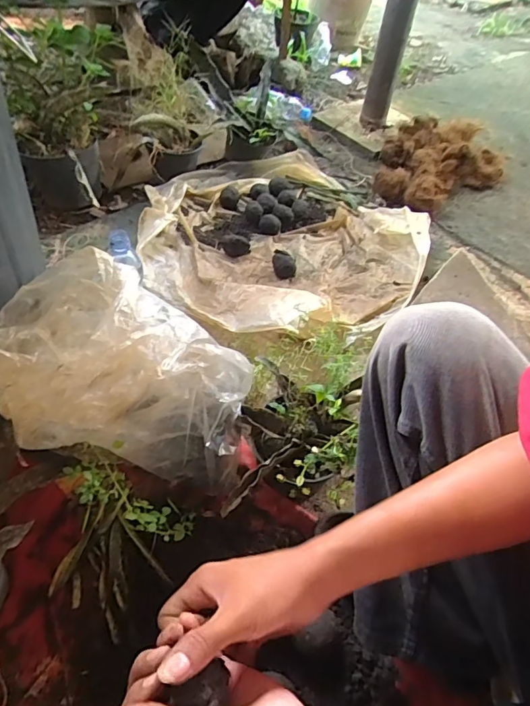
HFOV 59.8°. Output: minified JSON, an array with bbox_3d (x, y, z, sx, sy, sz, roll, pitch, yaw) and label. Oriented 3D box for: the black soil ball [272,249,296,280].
[{"bbox_3d":[0.044,-0.205,1.045,0.054,0.042,0.062,6,51,-1],"label":"black soil ball"}]

